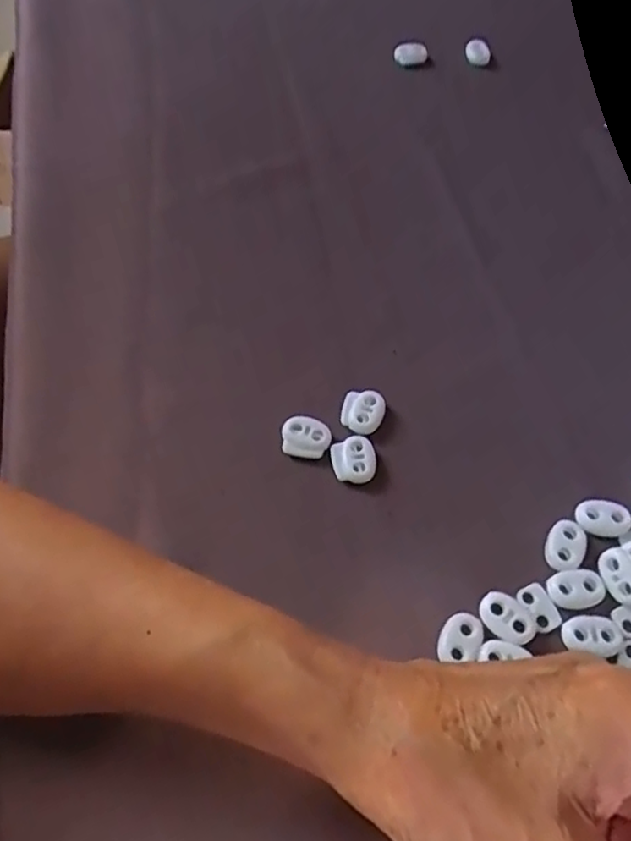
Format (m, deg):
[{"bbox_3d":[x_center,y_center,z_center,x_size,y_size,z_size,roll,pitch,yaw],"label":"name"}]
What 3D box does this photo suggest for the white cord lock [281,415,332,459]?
[{"bbox_3d":[-0.004,0.007,0.295,0.022,0.005,0.018,11,59,5],"label":"white cord lock"}]

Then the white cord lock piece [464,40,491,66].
[{"bbox_3d":[0.113,-0.257,0.457,0.018,0.010,0.019,13,59,7],"label":"white cord lock piece"}]

